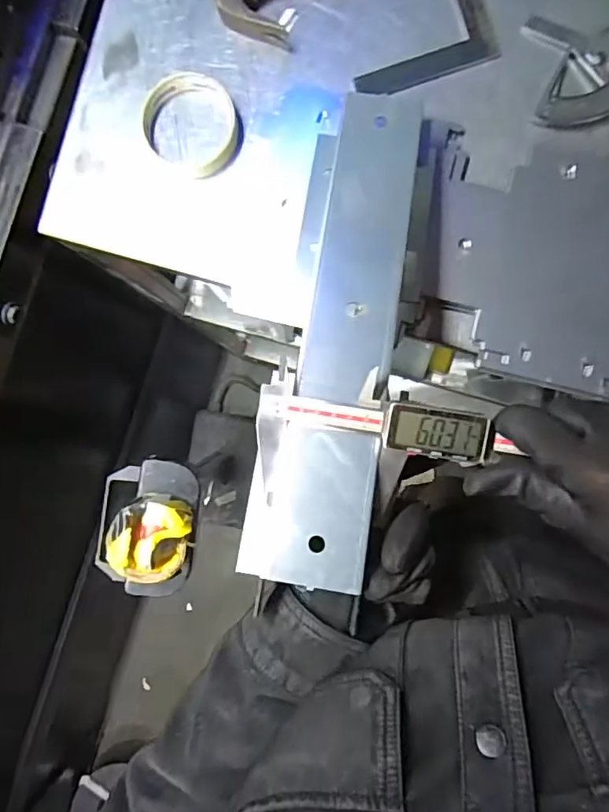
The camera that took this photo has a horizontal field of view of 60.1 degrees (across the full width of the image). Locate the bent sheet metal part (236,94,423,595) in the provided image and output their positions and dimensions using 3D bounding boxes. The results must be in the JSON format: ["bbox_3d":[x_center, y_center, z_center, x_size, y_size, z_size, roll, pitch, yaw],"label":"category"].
[{"bbox_3d":[0.024,-0.063,0.350,0.074,0.019,0.344,9,76,4],"label":"bent sheet metal part"}]

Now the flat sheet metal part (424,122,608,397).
[{"bbox_3d":[0.212,-0.115,0.432,0.238,0.016,0.188,14,90,4],"label":"flat sheet metal part"}]

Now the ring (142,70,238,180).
[{"bbox_3d":[-0.098,-0.245,0.458,0.078,0.014,0.084,0,89,4],"label":"ring"}]

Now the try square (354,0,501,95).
[{"bbox_3d":[0.098,-0.316,0.451,0.124,0.004,0.079,-20,88,4],"label":"try square"}]

